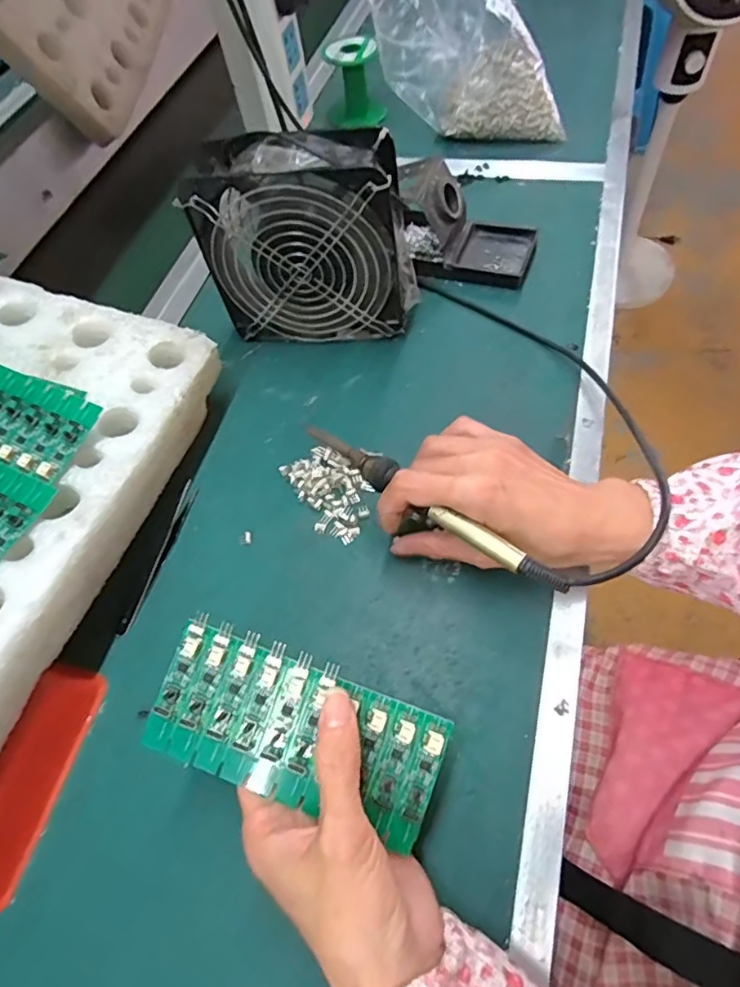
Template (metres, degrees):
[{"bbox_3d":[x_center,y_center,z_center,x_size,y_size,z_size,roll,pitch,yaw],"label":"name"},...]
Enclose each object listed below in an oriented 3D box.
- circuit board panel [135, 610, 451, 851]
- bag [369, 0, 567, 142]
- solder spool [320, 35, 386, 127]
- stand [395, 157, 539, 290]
[{"bbox_3d":[-0.035,0.112,0.265,0.136,0.007,0.066,20,83,6],"label":"circuit board panel"},{"bbox_3d":[0.101,-0.455,0.573,0.212,0.144,0.070,18,63,17],"label":"bag"},{"bbox_3d":[-0.019,-0.485,0.649,0.062,0.073,0.068,-8,58,3],"label":"solder spool"},{"bbox_3d":[0.082,-0.240,0.487,0.126,0.067,0.074,10,61,13],"label":"stand"}]

